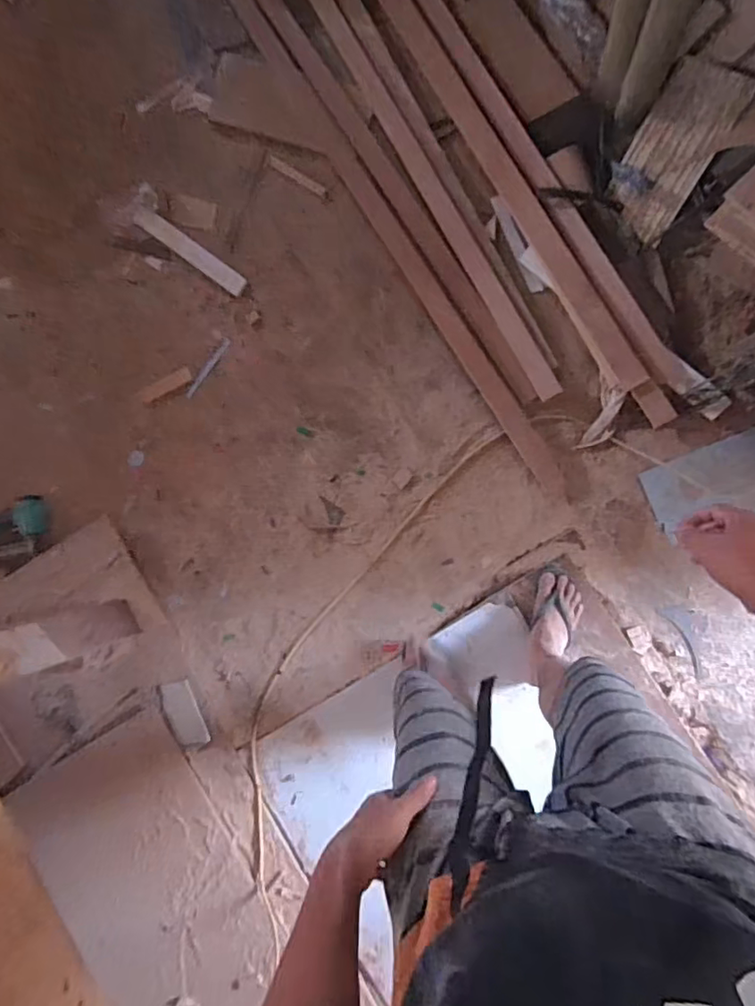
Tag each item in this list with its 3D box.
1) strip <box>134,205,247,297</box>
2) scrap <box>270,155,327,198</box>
[{"bbox_3d":[-0.516,-0.690,1.527,0.375,0.023,0.054,37,88,3],"label":"strip"},{"bbox_3d":[-0.212,-0.872,1.489,0.193,0.009,0.028,37,93,8],"label":"scrap"}]

